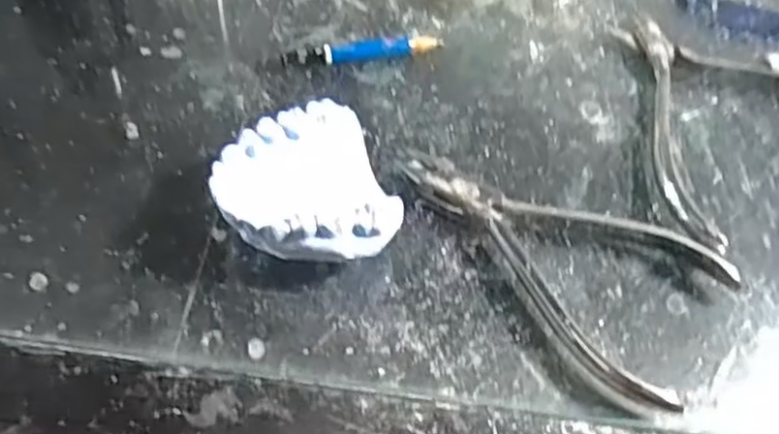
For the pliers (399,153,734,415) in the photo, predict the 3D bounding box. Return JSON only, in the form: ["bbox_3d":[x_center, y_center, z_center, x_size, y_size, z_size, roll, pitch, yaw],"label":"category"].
[{"bbox_3d":[0.057,0.009,0.256,0.117,0.012,0.065,30,59,15],"label":"pliers"}]

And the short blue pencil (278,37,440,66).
[{"bbox_3d":[-0.011,-0.069,0.305,0.066,0.009,0.008,-11,58,-12],"label":"short blue pencil"}]

